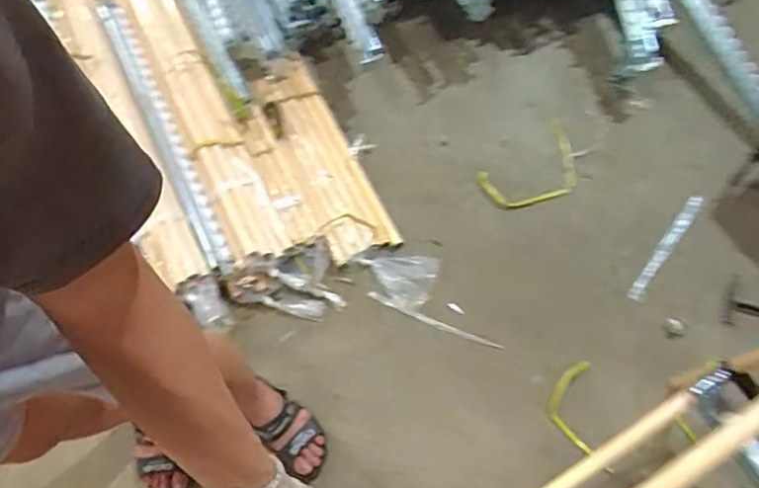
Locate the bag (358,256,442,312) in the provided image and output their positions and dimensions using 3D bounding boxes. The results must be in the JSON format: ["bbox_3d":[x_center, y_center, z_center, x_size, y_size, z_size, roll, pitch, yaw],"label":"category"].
[{"bbox_3d":[0.040,0.082,1.341,0.182,0.030,0.139,14,70,6],"label":"bag"}]

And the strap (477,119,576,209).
[{"bbox_3d":[0.408,-0.191,1.437,0.294,0.035,0.189,-34,72,-12],"label":"strap"}]

